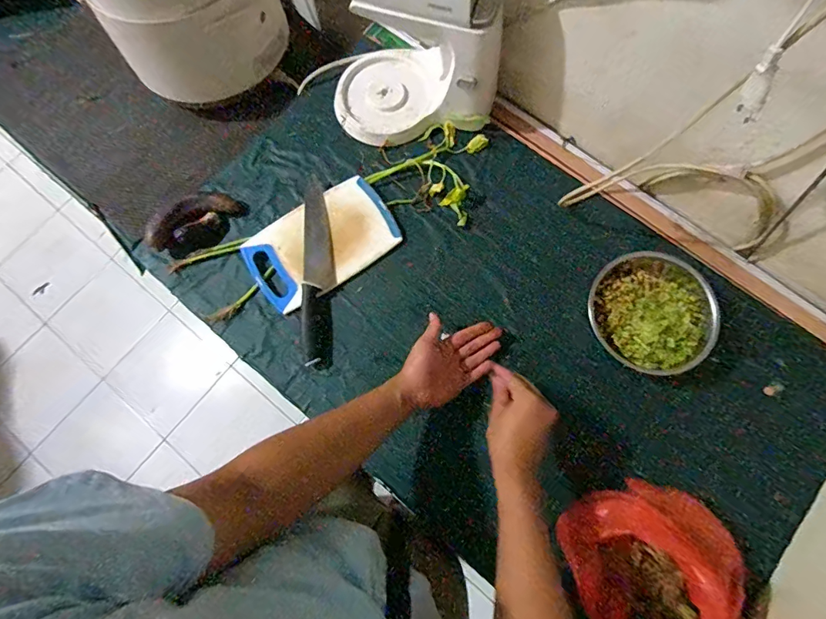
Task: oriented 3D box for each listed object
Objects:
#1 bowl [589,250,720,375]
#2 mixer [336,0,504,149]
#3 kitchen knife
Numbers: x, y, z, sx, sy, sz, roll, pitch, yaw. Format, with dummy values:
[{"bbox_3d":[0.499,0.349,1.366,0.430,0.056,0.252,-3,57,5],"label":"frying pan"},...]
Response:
[{"bbox_3d":[0.351,-0.001,0.660,0.166,0.065,0.187,6,76,3],"label":"bowl"},{"bbox_3d":[-0.003,-0.424,0.656,0.269,0.298,0.185,-10,76,-1],"label":"mixer"},{"bbox_3d":[-0.149,-0.060,0.708,0.053,0.027,0.301,-2,76,1],"label":"kitchen knife"}]

